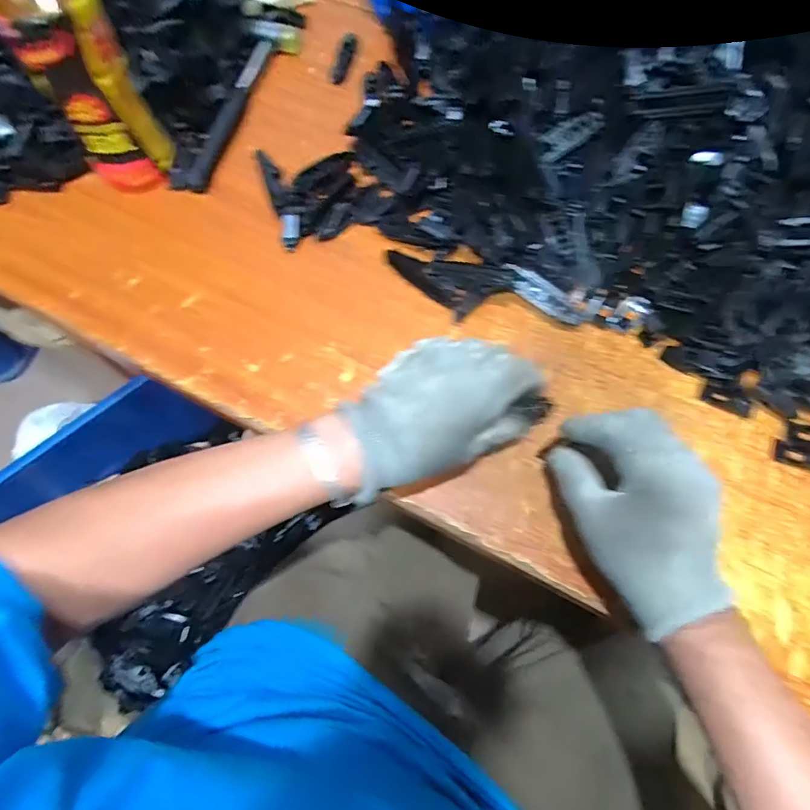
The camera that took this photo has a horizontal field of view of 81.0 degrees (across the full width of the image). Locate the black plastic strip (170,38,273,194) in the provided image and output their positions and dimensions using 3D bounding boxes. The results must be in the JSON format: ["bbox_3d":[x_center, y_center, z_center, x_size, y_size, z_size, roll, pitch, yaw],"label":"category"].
[{"bbox_3d":[-0.185,-0.307,0.495,0.030,0.008,0.214,14,70,6],"label":"black plastic strip"}]

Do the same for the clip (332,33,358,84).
[{"bbox_3d":[-0.067,-0.394,0.538,0.018,0.008,0.076,10,70,5],"label":"clip"}]

